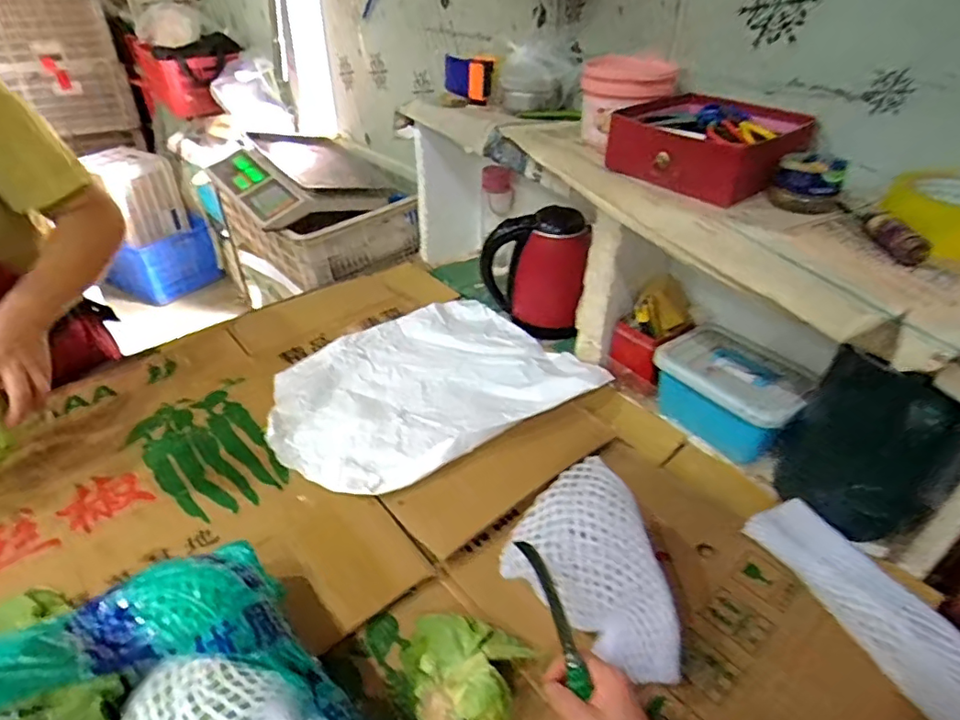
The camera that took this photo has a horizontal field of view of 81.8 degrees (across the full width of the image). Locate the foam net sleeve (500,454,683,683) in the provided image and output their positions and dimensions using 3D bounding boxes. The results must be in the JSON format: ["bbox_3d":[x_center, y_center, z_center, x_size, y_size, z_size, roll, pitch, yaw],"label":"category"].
[{"bbox_3d":[0.124,0.218,0.557,0.149,0.065,0.197,-36,81,-2],"label":"foam net sleeve"}]

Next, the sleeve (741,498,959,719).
[{"bbox_3d":[0.412,0.256,0.574,0.090,0.028,0.268,-14,39,-18],"label":"sleeve"}]

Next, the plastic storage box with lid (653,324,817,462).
[{"bbox_3d":[0.363,0.048,0.805,0.142,0.103,0.190,-26,44,-31],"label":"plastic storage box with lid"}]

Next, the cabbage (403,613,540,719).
[{"bbox_3d":[-0.010,0.290,0.535,0.117,0.062,0.124,0,37,0],"label":"cabbage"}]

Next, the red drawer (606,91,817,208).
[{"bbox_3d":[0.290,-0.272,0.695,0.203,0.072,0.196,-28,45,-32],"label":"red drawer"}]

